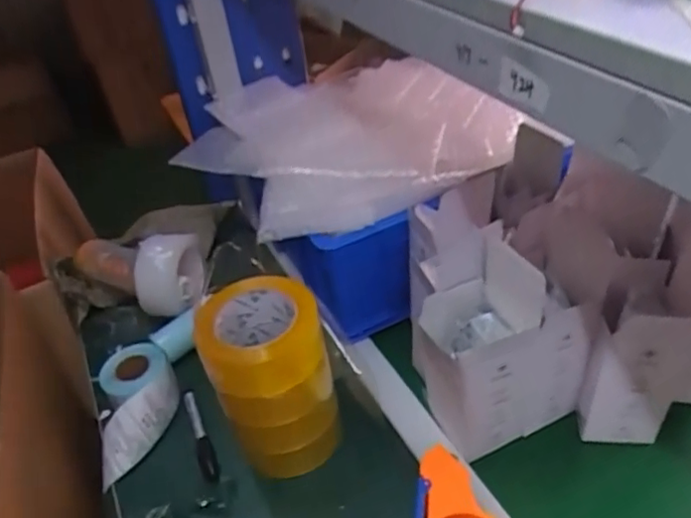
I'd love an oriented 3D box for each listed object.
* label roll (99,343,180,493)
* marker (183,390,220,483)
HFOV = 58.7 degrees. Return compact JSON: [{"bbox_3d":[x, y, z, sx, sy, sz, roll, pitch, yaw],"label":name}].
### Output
[{"bbox_3d":[-0.244,0.169,0.704,0.096,0.061,0.138,-9,38,-2],"label":"label roll"},{"bbox_3d":[-0.163,0.201,0.694,0.018,0.014,0.114,-19,53,-14],"label":"marker"}]

